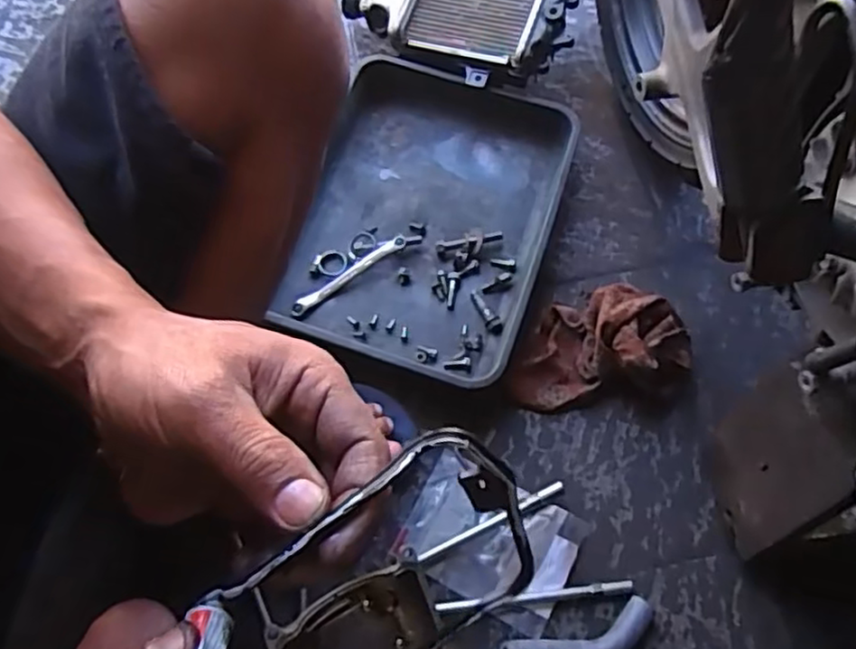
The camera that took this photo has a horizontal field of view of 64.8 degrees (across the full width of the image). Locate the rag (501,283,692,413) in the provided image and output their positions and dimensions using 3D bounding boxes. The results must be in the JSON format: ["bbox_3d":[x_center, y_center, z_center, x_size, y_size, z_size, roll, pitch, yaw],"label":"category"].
[{"bbox_3d":[0.169,0.016,0.678,0.179,0.059,0.115,-10,68,-6],"label":"rag"}]

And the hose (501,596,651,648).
[{"bbox_3d":[0.131,0.278,0.584,0.135,0.019,0.041,-16,69,-8],"label":"hose"}]

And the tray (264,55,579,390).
[{"bbox_3d":[-0.007,-0.120,0.738,0.271,0.040,0.347,18,68,6],"label":"tray"}]

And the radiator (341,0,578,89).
[{"bbox_3d":[0.048,-0.375,0.802,0.253,0.060,0.163,32,88,16],"label":"radiator"}]

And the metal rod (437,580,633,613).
[{"bbox_3d":[0.096,0.244,0.605,0.177,0.011,0.010,-5,68,-4],"label":"metal rod"}]

